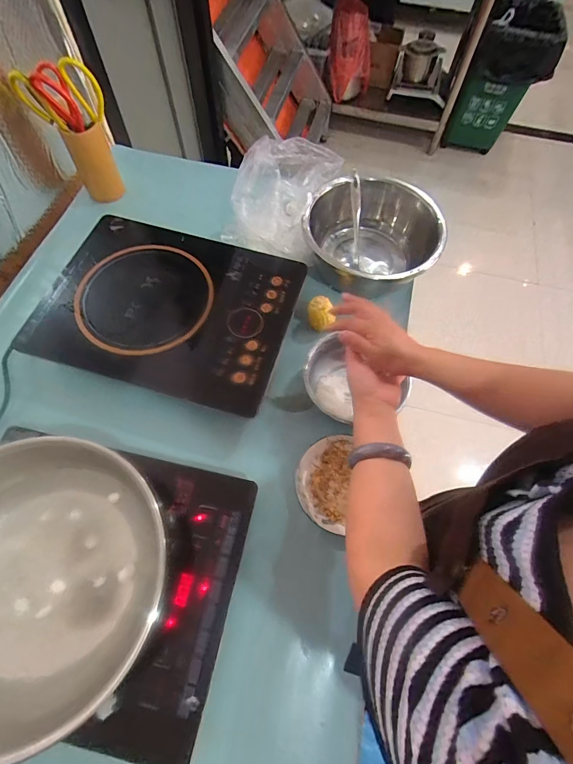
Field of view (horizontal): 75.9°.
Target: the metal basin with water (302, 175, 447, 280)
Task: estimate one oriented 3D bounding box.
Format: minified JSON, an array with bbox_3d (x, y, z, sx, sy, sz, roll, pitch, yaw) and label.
[{"bbox_3d":[0.170,-0.285,0.749,0.259,0.121,0.269,18,65,6],"label":"metal basin with water"}]

